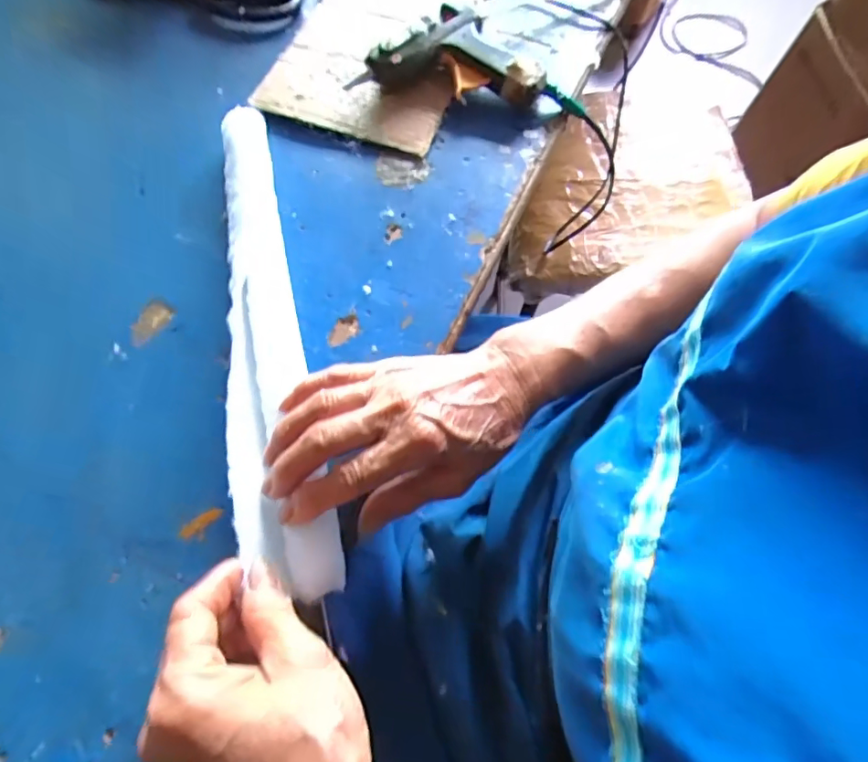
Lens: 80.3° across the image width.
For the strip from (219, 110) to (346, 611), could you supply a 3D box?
[{"bbox_3d":[-0.102,-0.045,0.308,0.047,0.016,0.330,-10,66,-7],"label":"strip"}]

